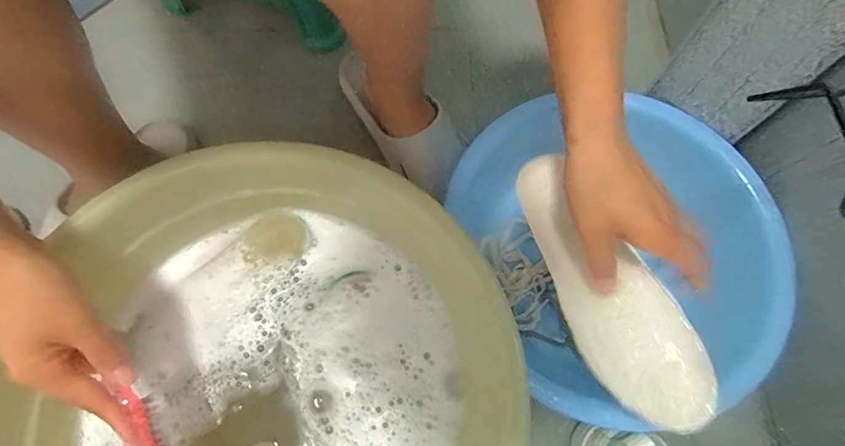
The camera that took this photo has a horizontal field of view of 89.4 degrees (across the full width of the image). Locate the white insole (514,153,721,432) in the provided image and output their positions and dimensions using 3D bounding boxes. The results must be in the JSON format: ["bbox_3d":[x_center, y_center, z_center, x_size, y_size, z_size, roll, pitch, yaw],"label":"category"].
[{"bbox_3d":[0.140,0.045,0.347,0.074,0.010,0.230,-35,61,22],"label":"white insole"}]

